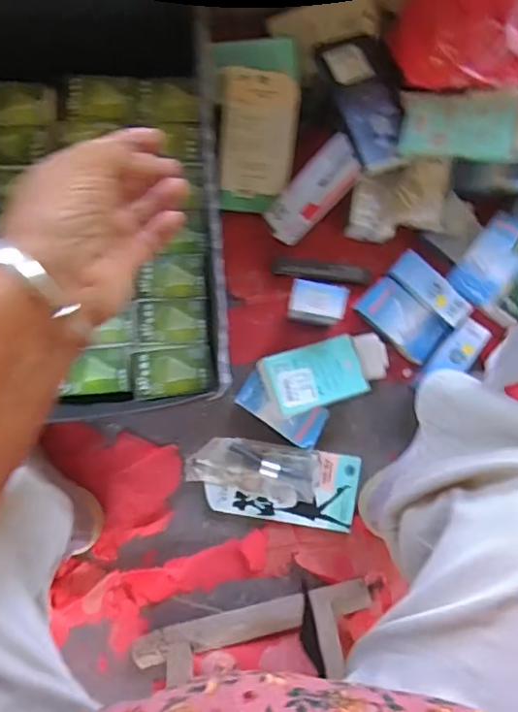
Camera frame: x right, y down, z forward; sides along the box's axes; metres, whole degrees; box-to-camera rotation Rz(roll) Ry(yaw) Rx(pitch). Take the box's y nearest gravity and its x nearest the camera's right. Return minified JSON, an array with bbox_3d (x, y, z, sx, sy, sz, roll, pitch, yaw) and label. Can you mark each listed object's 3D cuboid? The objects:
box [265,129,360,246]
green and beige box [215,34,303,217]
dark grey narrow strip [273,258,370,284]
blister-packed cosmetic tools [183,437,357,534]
[{"bbox_3d":[0.063,-0.195,0.661,0.051,0.022,0.130,44,111,1],"label":"box"},{"bbox_3d":[-0.006,-0.275,0.675,0.101,0.031,0.196,4,103,-3],"label":"green and beige box"},{"bbox_3d":[0.078,-0.106,0.699,0.117,0.009,0.021,7,85,-2],"label":"dark grey narrow strip"},{"bbox_3d":[0.017,0.154,0.679,0.202,0.030,0.090,9,85,-2],"label":"blister-packed cosmetic tools"}]

